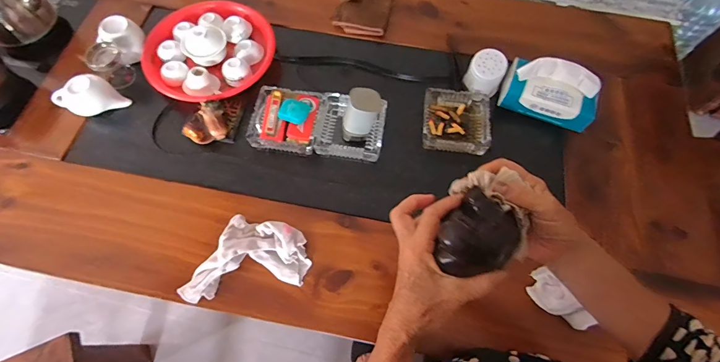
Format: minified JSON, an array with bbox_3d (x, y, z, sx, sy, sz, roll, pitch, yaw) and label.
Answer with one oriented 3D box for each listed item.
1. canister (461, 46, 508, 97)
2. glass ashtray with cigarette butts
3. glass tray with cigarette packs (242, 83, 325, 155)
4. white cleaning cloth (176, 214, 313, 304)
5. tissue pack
[{"bbox_3d":[0.237,-0.202,0.692,0.063,0.082,0.056,22,68,8],"label":"canister"},{"bbox_3d":[0.179,-0.115,0.684,0.117,0.033,0.126,6,67,3],"label":"glass ashtray with cigarette butts"},{"bbox_3d":[-0.140,-0.118,0.668,0.125,0.058,0.118,9,67,4],"label":"glass tray with cigarette packs"},{"bbox_3d":[-0.179,0.113,0.567,0.188,0.045,0.118,-9,67,-4],"label":"white cleaning cloth"},{"bbox_3d":[0.353,-0.166,0.666,0.163,0.096,0.086,23,69,10],"label":"tissue pack"}]

